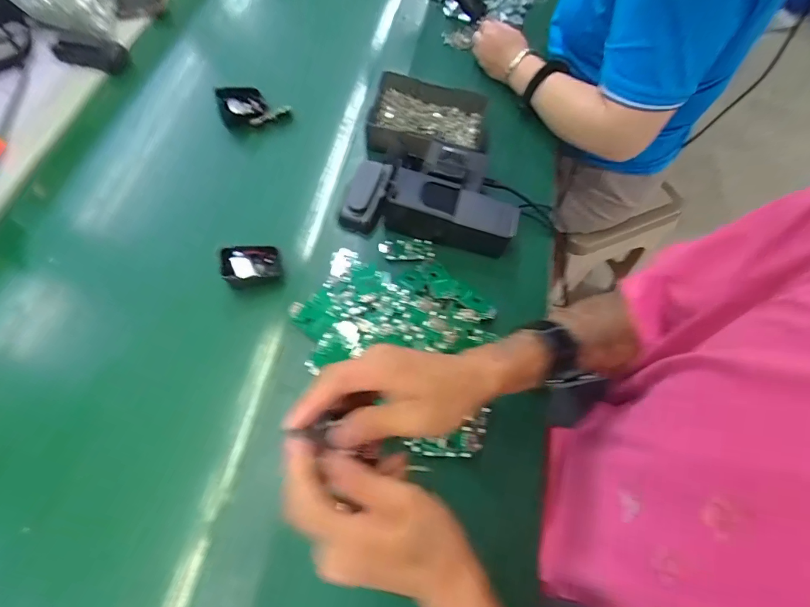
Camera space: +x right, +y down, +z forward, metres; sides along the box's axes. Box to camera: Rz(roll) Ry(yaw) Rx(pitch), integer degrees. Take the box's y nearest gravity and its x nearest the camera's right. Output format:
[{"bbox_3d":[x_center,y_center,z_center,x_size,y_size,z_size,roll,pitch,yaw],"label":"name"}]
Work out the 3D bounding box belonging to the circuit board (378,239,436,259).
[{"bbox_3d":[0.002,-0.069,0.519,0.067,0.004,0.029,-1,63,-3],"label":"circuit board"}]

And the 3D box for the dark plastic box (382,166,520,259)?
[{"bbox_3d":[0.058,-0.113,0.513,0.156,0.058,0.057,12,63,4],"label":"dark plastic box"}]

